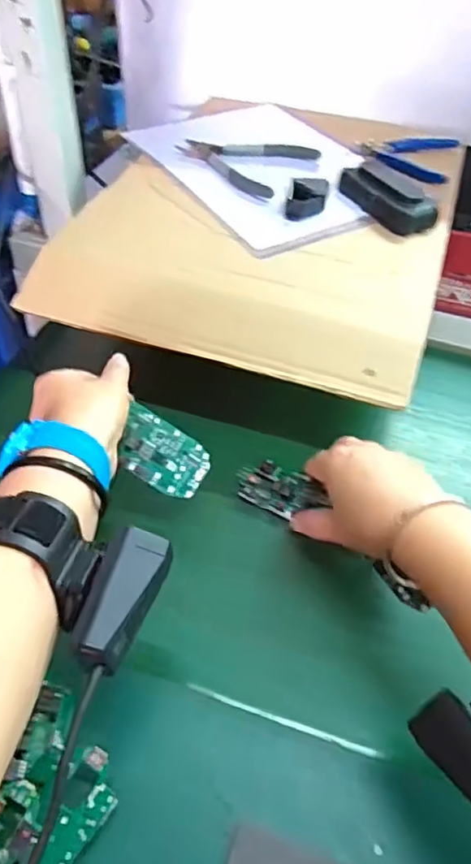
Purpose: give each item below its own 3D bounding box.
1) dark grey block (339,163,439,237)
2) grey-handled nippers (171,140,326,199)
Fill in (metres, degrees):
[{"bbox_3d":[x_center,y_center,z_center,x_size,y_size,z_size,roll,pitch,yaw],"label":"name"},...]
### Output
[{"bbox_3d":[0.150,-0.235,0.592,0.054,0.031,0.101,-18,50,-19],"label":"dark grey block"},{"bbox_3d":[0.006,-0.299,0.659,0.139,0.017,0.120,26,50,19],"label":"grey-handled nippers"}]

